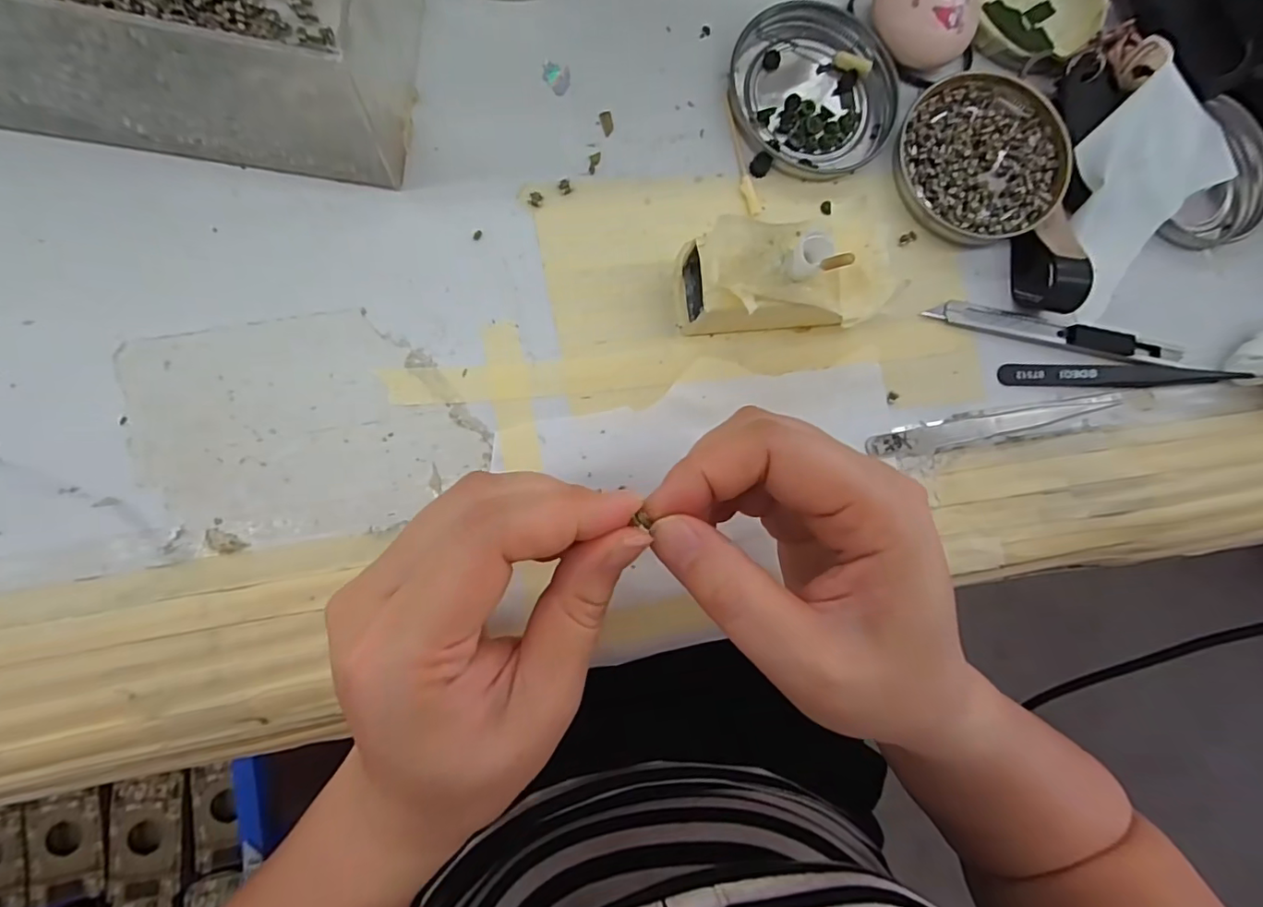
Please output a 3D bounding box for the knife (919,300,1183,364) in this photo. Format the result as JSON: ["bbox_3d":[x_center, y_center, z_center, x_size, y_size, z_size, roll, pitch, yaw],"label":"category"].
[{"bbox_3d":[0.206,-0.057,0.261,0.133,0.008,0.017,9,85,-7],"label":"knife"}]

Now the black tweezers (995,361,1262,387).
[{"bbox_3d":[0.239,-0.039,0.264,0.128,0.009,0.012,-1,87,-8],"label":"black tweezers"}]

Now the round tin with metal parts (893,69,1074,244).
[{"bbox_3d":[0.164,-0.139,0.256,0.075,0.014,0.077,-31,91,-9],"label":"round tin with metal parts"}]

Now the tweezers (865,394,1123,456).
[{"bbox_3d":[0.172,-0.015,0.252,0.132,0.010,0.013,-12,88,-9],"label":"tweezers"}]

